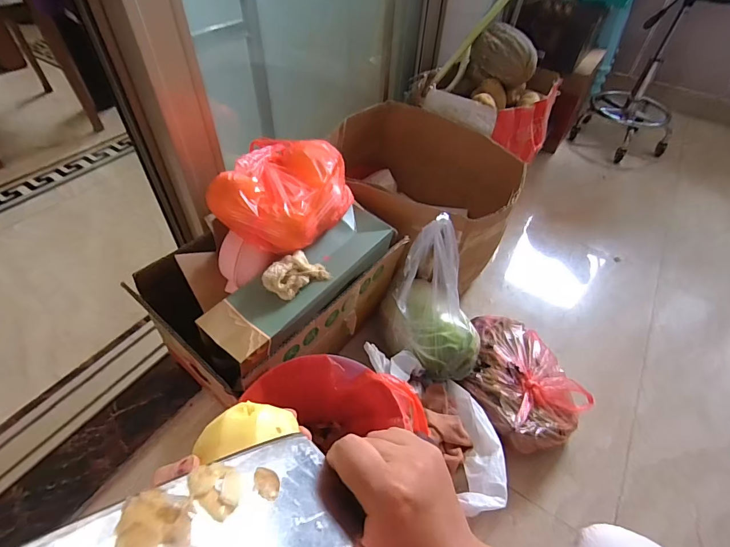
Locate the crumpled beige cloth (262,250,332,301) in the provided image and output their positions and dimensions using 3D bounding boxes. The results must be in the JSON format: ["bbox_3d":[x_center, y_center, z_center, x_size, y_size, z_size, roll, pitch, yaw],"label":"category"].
[{"bbox_3d":[-0.105,0.000,0.587,0.096,0.035,0.051,-30,56,-26],"label":"crumpled beige cloth"}]

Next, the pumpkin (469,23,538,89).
[{"bbox_3d":[0.423,-0.661,1.181,0.140,0.146,0.175,-1,48,-4],"label":"pumpkin"}]

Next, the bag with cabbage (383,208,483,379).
[{"bbox_3d":[0.137,0.060,0.724,0.199,0.280,0.133,37,56,27],"label":"bag with cabbage"}]

